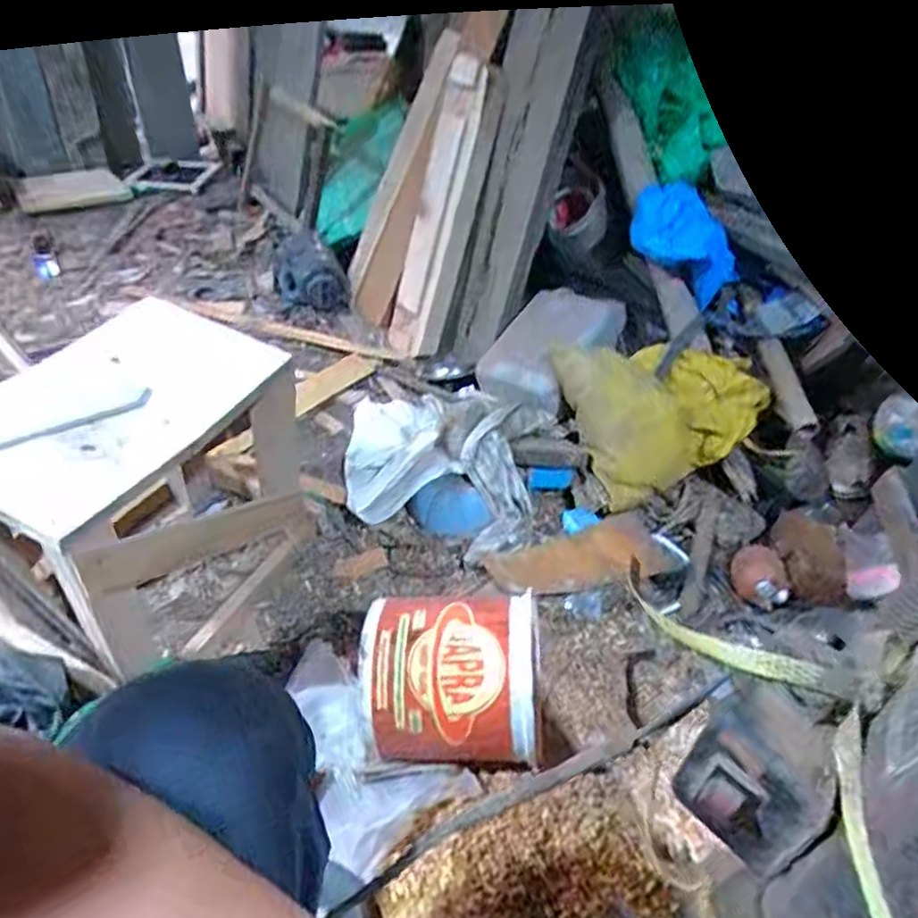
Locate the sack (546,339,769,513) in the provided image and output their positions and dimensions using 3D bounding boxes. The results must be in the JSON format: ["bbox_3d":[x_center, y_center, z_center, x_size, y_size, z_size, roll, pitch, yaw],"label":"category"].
[{"bbox_3d":[0.355,-0.089,1.213,0.312,0.164,0.260,-10,43,-20],"label":"sack"}]

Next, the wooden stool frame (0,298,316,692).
[{"bbox_3d":[-0.396,0.066,0.831,0.268,0.374,0.355,22,42,17],"label":"wooden stool frame"}]

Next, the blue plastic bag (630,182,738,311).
[{"bbox_3d":[0.406,-0.395,1.197,0.205,0.165,0.089,21,42,16],"label":"blue plastic bag"}]

